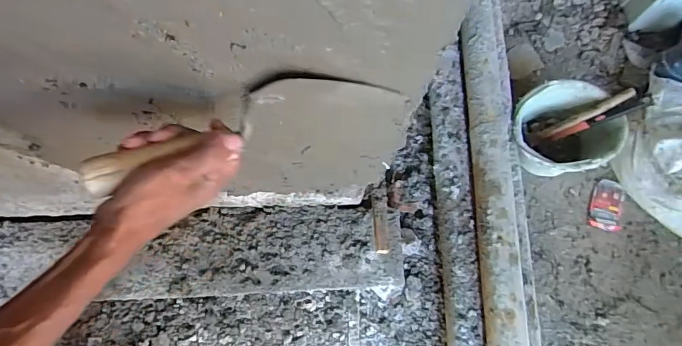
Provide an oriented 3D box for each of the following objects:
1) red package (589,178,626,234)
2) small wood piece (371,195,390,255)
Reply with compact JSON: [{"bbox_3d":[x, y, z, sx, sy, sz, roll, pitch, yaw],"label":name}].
[{"bbox_3d":[0.695,0.083,1.109,0.083,0.022,0.129,16,74,3],"label":"red package"},{"bbox_3d":[0.071,0.090,0.756,0.026,0.019,0.100,-4,74,-3],"label":"small wood piece"}]

